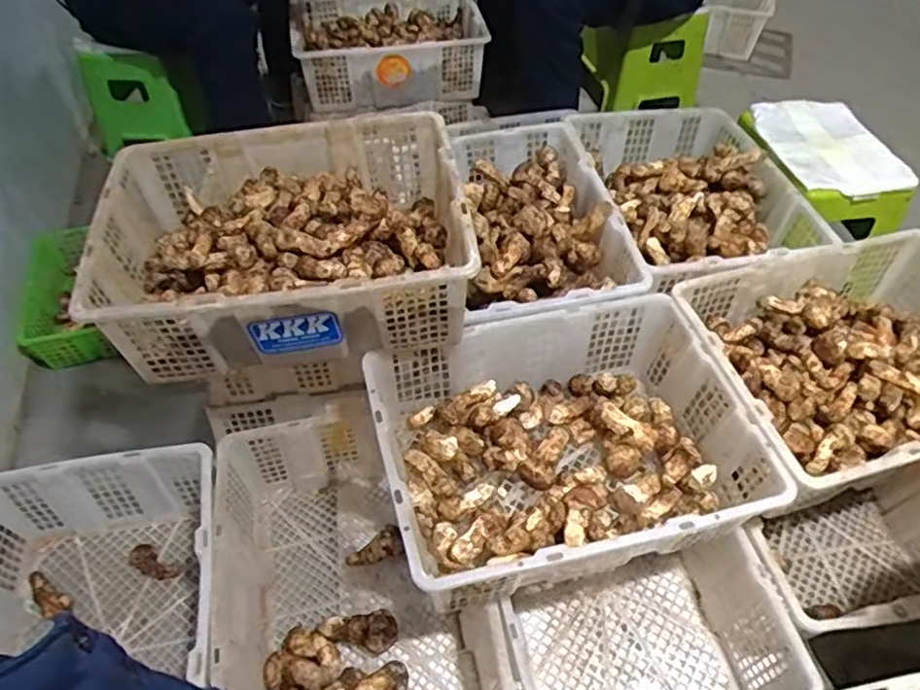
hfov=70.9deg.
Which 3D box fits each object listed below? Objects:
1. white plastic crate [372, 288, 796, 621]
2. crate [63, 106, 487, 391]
[{"bbox_3d":[0.138,0.139,0.895,0.469,0.156,0.359,-12,50,-9],"label":"white plastic crate"},{"bbox_3d":[-0.245,-0.130,0.972,0.485,0.241,0.392,-7,49,-5],"label":"crate"}]

